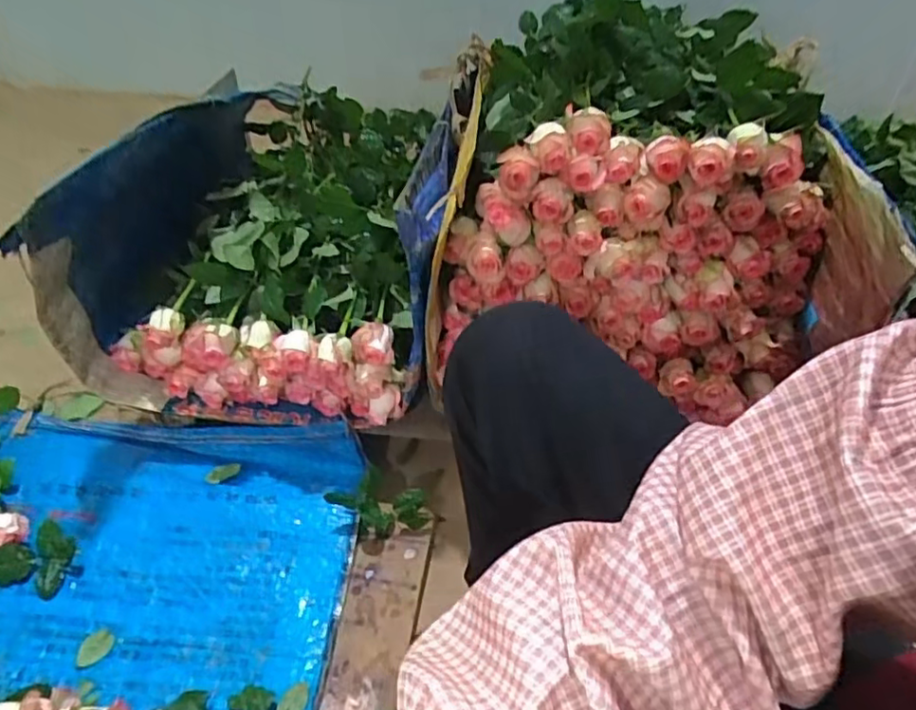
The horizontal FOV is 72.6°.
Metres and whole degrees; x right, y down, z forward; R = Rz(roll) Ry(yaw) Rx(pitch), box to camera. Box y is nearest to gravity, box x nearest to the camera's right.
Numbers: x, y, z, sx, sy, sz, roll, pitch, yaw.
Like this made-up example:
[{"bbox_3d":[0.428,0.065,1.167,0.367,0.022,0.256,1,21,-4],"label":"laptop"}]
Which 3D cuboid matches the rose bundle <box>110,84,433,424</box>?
[{"bbox_3d":[-0.196,-0.171,0.851,0.348,0.201,0.506,7,43,8],"label":"rose bundle"}]

